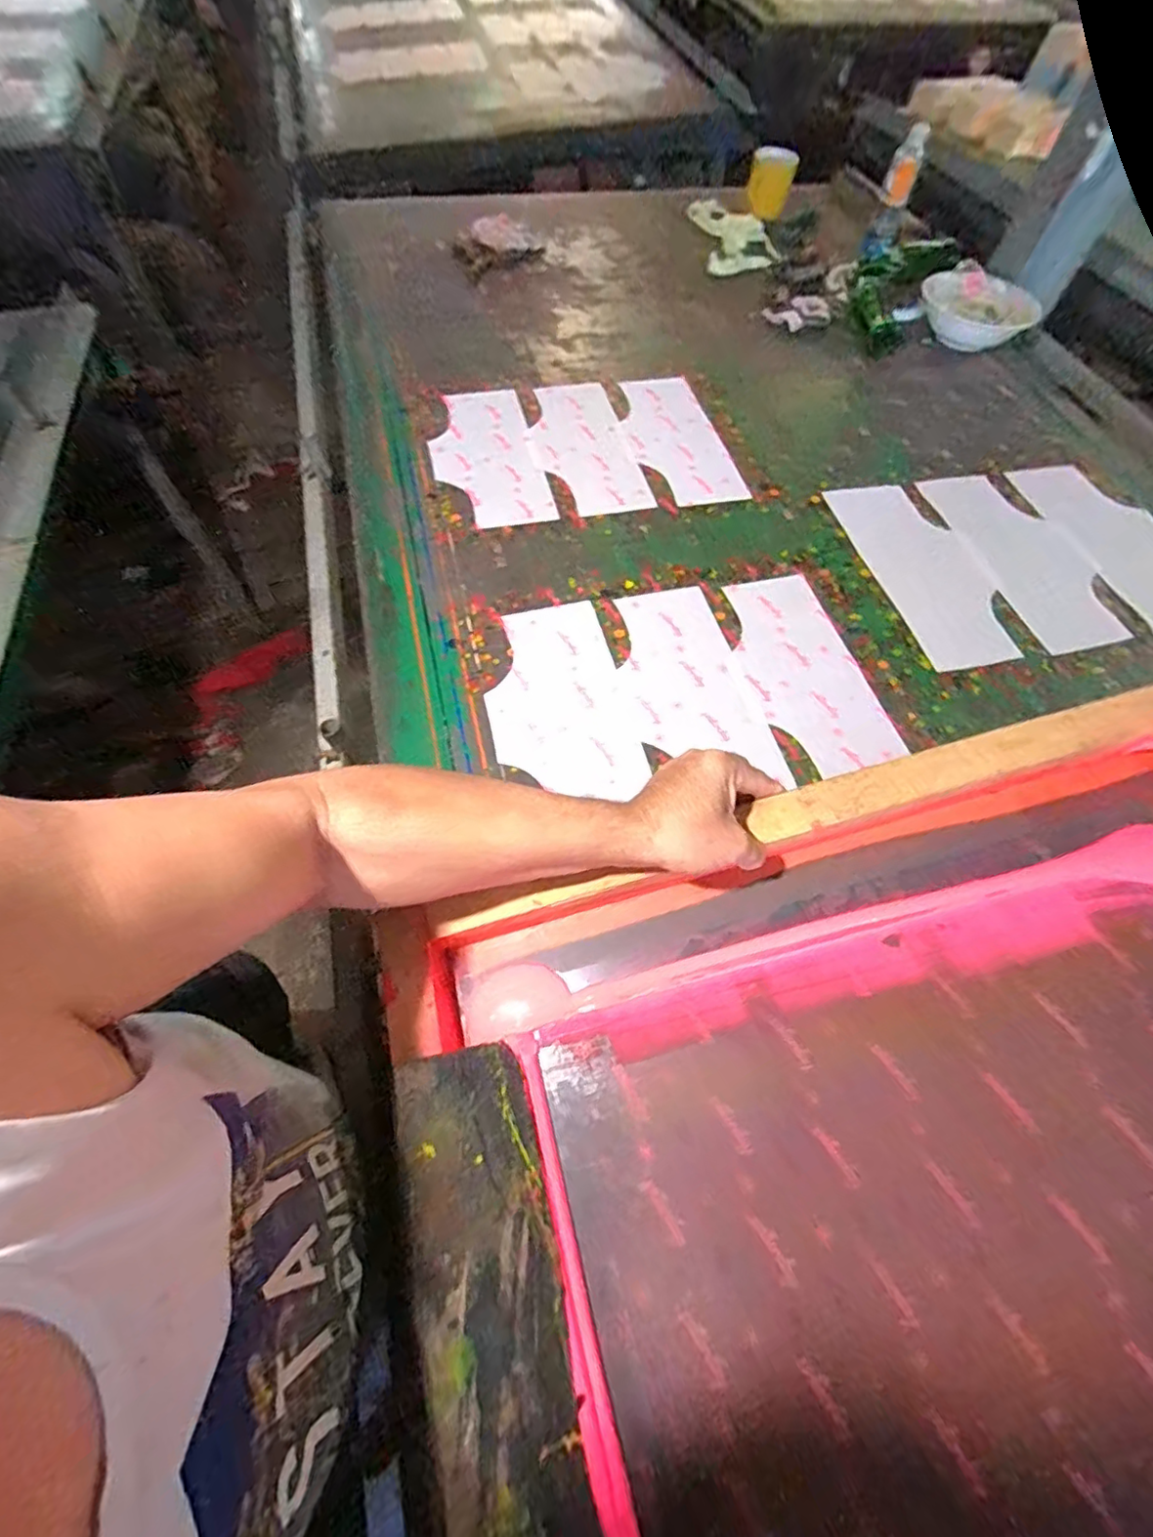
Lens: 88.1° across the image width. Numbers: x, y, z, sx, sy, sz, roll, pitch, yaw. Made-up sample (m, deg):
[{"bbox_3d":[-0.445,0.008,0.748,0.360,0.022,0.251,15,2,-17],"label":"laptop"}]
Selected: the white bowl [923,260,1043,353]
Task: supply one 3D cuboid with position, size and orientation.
[{"bbox_3d":[0.704,-0.835,1.075,0.195,0.062,0.195,1,62,-2],"label":"white bowl"}]

